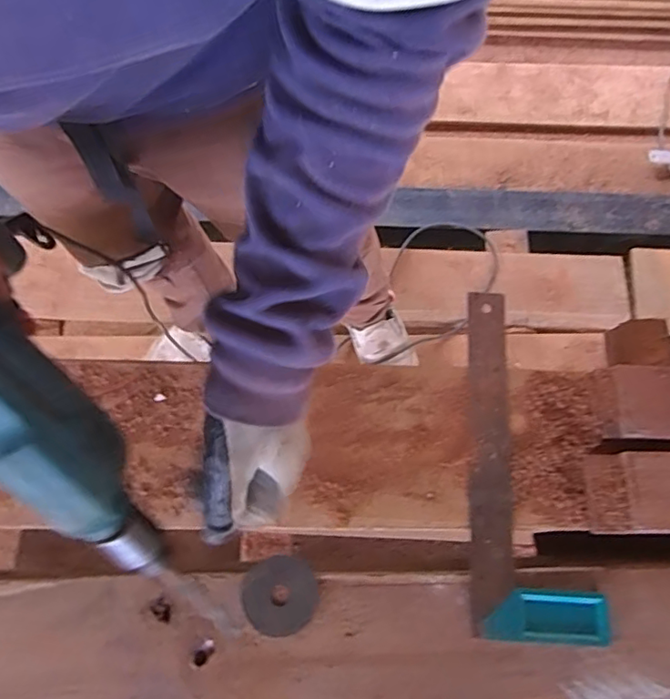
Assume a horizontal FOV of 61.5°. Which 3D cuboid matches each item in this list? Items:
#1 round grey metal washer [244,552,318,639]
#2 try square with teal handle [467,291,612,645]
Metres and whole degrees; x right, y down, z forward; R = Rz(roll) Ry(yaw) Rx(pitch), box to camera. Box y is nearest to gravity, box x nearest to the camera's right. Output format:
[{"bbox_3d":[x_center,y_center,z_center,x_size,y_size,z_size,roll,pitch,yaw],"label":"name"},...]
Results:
[{"bbox_3d":[-0.044,0.200,0.459,0.059,0.005,0.059,0,73,0],"label":"round grey metal washer"},{"bbox_3d":[0.165,0.092,0.495,0.103,0.011,0.297,0,73,0],"label":"try square with teal handle"}]

